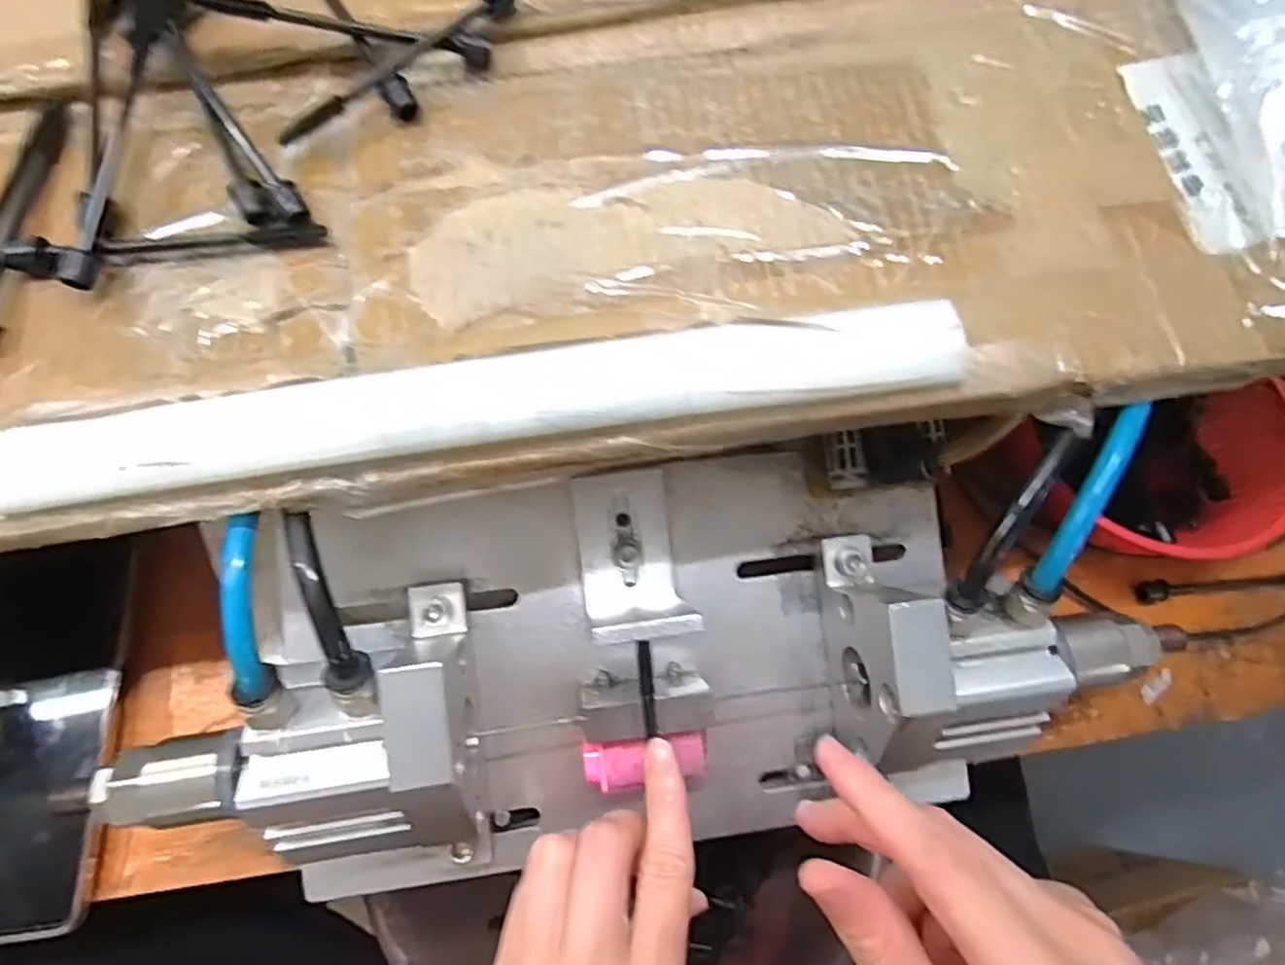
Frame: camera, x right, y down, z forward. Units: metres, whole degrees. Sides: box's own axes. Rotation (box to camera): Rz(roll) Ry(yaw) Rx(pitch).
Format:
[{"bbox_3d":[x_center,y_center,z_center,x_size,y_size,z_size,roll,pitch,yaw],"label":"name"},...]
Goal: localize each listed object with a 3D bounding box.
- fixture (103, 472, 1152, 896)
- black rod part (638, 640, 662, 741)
[{"bbox_3d":[0.003,0.065,0.263,0.346,0.092,0.141,-6,74,-9],"label":"fixture"},{"bbox_3d":[0.002,0.077,0.260,0.005,0.004,0.035,-6,85,-3],"label":"black rod part"}]

